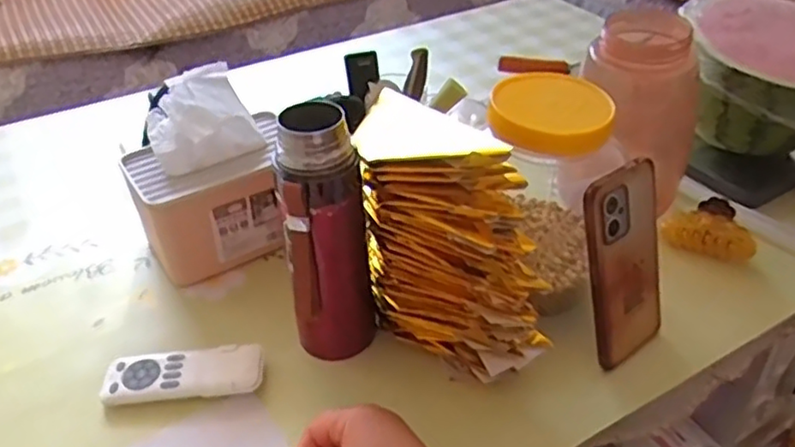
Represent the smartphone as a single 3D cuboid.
[{"bbox_3d":[0.184,0.032,0.520,0.073,0.164,0.013,-27,28,-29],"label":"smartphone"}]

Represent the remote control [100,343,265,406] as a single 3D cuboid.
[{"bbox_3d":[-0.174,0.126,0.534,0.126,0.017,0.046,-4,38,-3],"label":"remote control"}]

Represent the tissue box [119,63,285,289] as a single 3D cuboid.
[{"bbox_3d":[-0.185,-0.044,0.645,0.152,0.163,0.118,-20,42,-22],"label":"tissue box"}]

